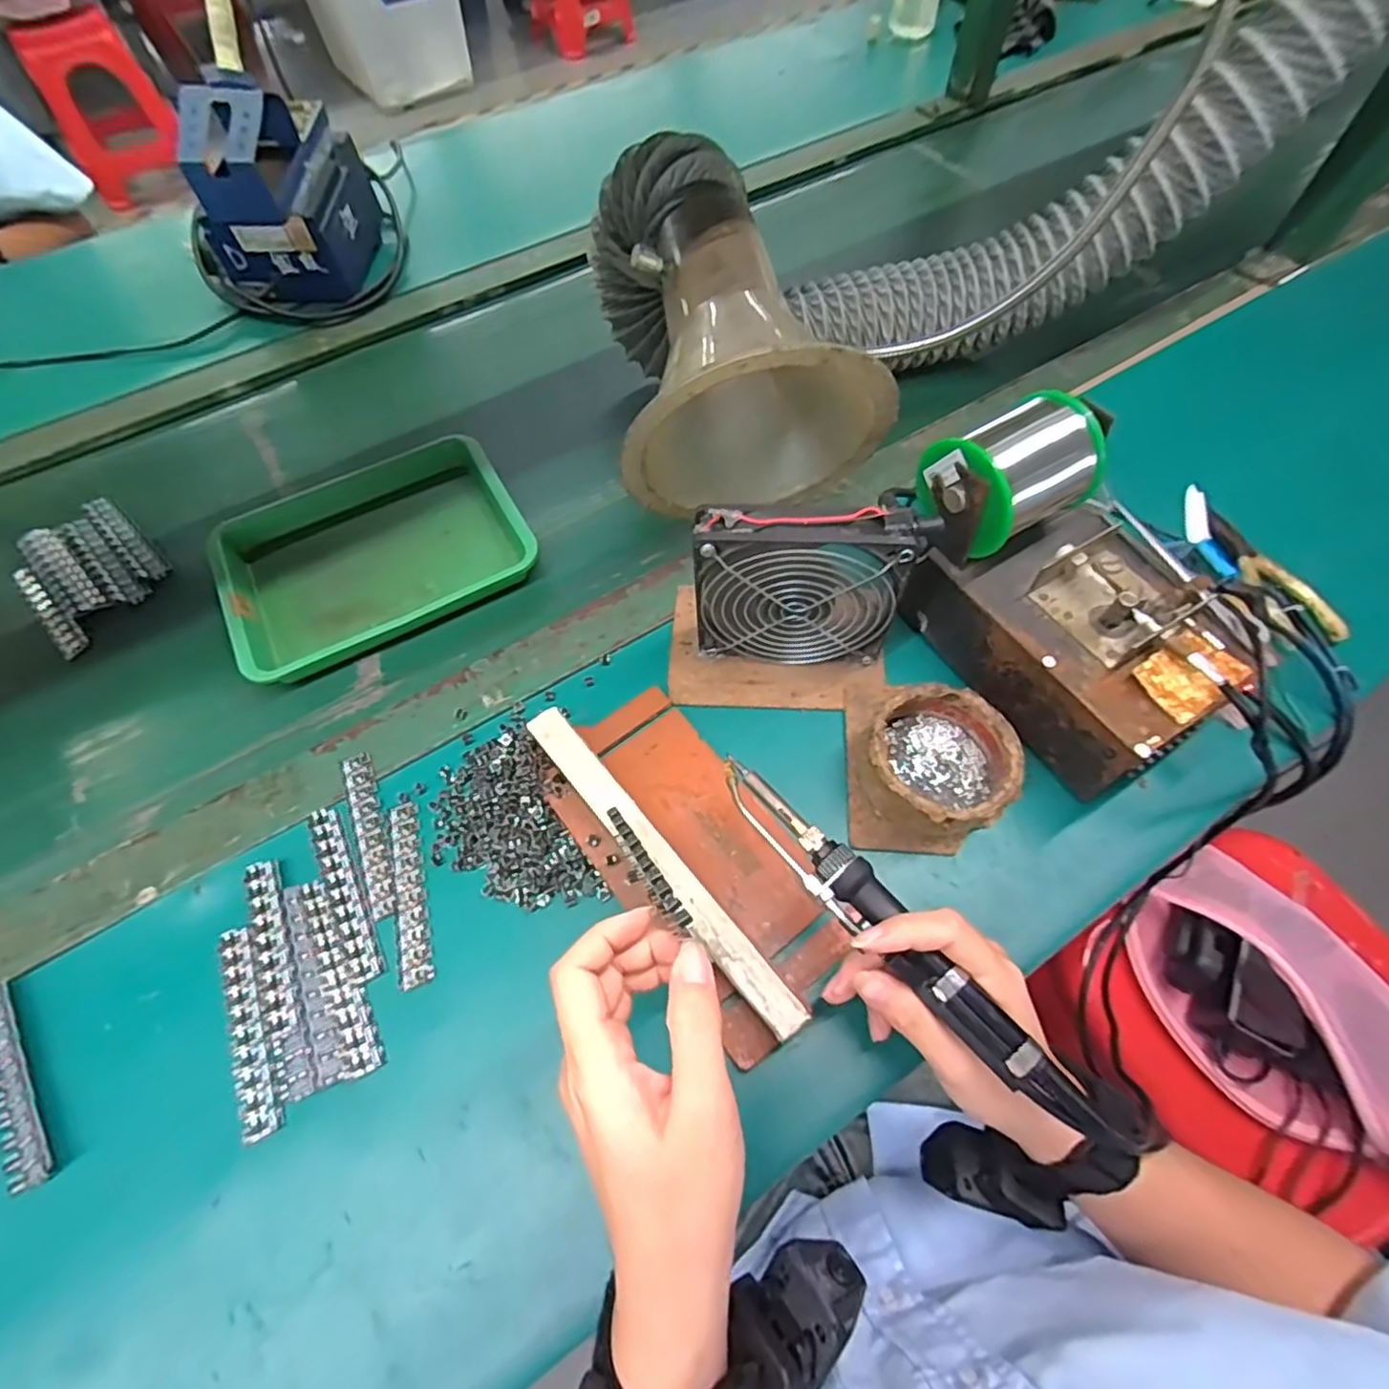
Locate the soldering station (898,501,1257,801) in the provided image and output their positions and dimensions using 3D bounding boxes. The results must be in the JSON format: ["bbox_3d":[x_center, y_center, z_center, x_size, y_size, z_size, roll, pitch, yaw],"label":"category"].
[{"bbox_3d":[0.234,-0.036,0.401,0.111,0.081,0.158,-29,63,-13],"label":"soldering station"}]

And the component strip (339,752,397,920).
[{"bbox_3d":[-0.198,0.082,0.399,0.017,0.004,0.107,-23,62,-10],"label":"component strip"}]

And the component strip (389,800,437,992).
[{"bbox_3d":[-0.167,0.114,0.384,0.018,0.004,0.108,-16,61,-6],"label":"component strip"}]

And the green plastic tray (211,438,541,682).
[{"bbox_3d":[-0.241,-0.107,0.501,0.212,0.029,0.161,-27,63,-12],"label":"green plastic tray"}]

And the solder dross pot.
[{"bbox_3d":[0.146,0.040,0.388,0.081,0.041,0.081,-1,60,2],"label":"solder dross pot"}]

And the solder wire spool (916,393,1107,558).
[{"bbox_3d":[0.181,-0.125,0.385,0.075,0.074,0.070,-29,65,-14],"label":"solder wire spool"}]

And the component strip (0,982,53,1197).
[{"bbox_3d":[-0.351,0.198,0.337,0.019,0.005,0.109,-36,65,-16],"label":"component strip"}]

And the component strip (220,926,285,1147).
[{"bbox_3d":[-0.238,0.176,0.349,0.019,0.005,0.108,-25,62,-11],"label":"component strip"}]

